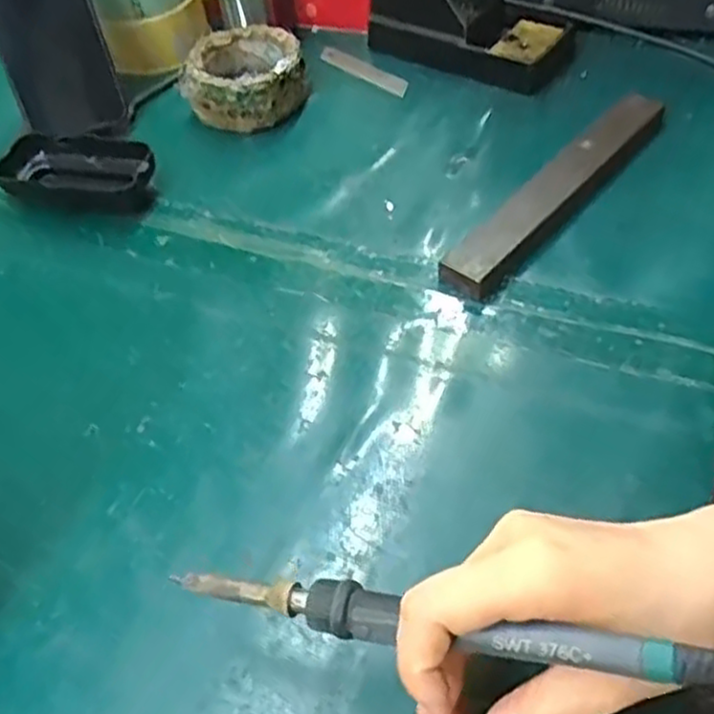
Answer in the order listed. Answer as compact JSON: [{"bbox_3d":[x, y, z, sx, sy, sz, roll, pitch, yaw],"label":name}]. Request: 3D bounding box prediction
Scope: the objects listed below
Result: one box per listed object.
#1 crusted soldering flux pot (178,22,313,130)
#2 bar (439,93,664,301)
[{"bbox_3d":[-0.086,-0.212,0.562,0.091,0.044,0.083,-3,51,4],"label":"crusted soldering flux pot"},{"bbox_3d":[0.129,-0.108,0.469,0.034,0.016,0.211,33,61,28],"label":"bar"}]

